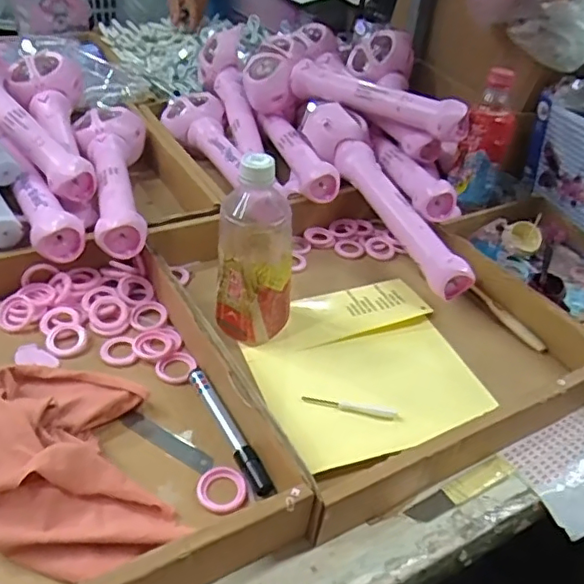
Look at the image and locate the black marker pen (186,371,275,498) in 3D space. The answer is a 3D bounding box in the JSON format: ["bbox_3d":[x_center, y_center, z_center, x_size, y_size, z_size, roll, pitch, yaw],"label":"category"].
[{"bbox_3d":[-0.054,0.113,0.488,0.016,0.020,0.138,-16,45,-27],"label":"black marker pen"}]

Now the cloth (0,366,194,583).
[{"bbox_3d":[-0.175,0.123,0.434,0.155,0.051,0.209,-24,48,-33],"label":"cloth"}]

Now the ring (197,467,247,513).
[{"bbox_3d":[-0.053,0.153,0.447,0.038,0.009,0.036,5,39,-4],"label":"ring"}]

